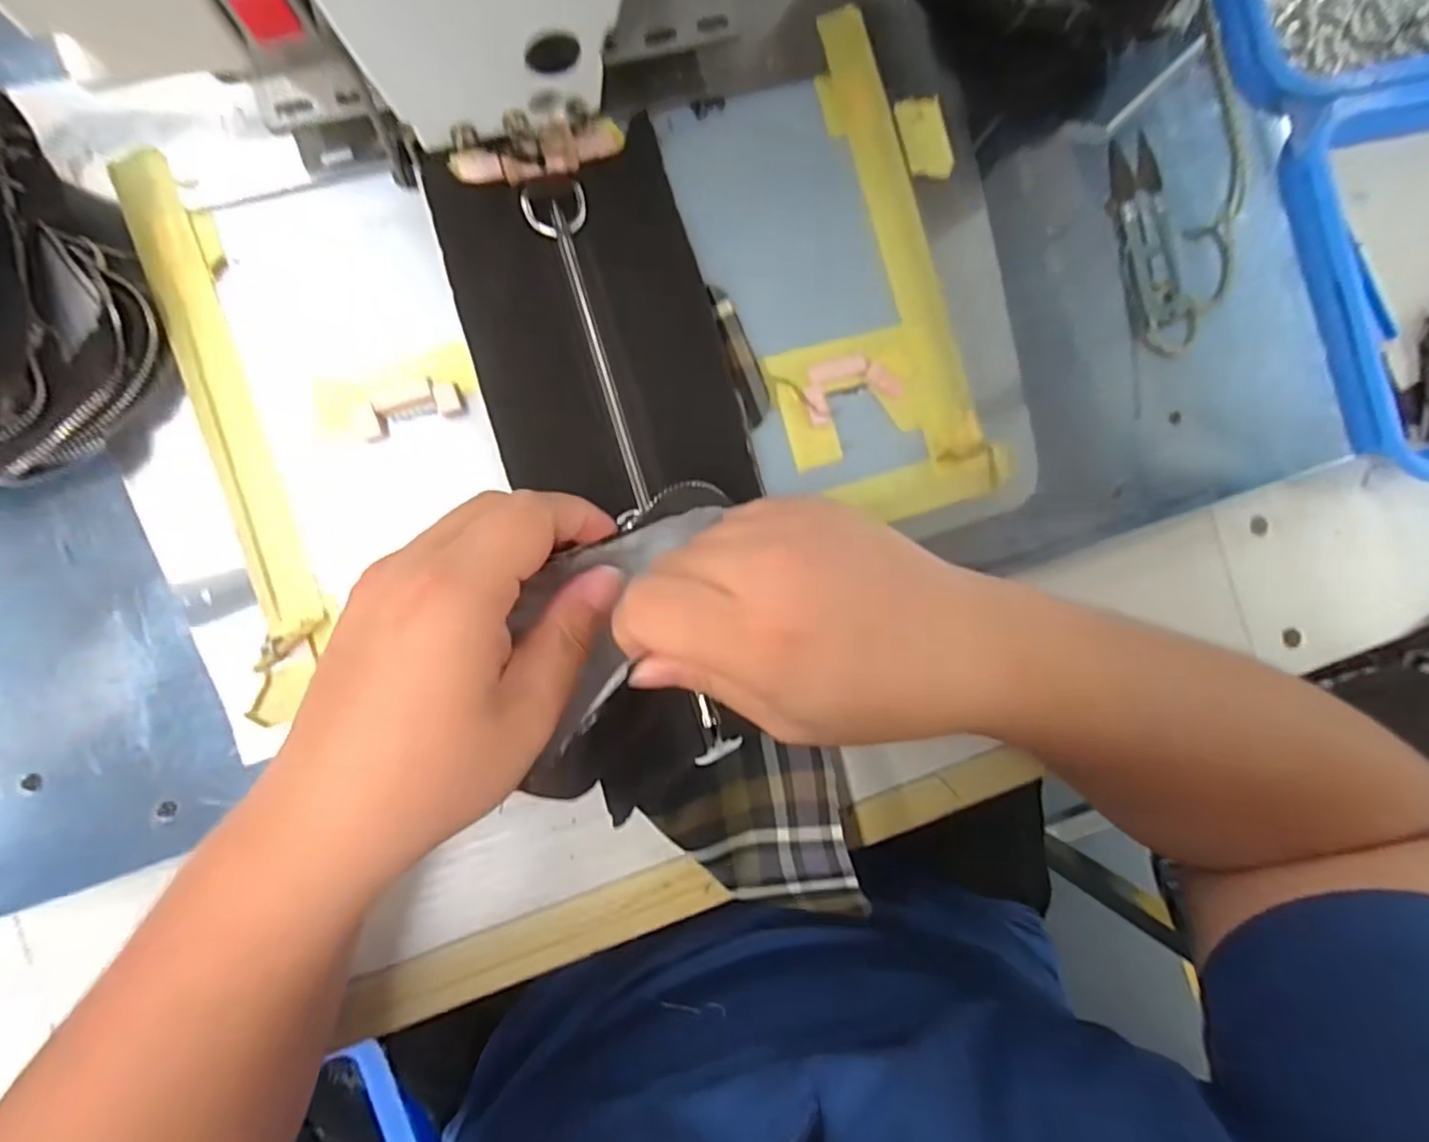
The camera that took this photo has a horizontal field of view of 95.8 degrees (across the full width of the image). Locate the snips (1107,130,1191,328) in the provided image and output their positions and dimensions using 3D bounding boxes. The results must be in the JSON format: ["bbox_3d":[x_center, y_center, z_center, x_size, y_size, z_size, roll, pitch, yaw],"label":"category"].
[{"bbox_3d":[0.234,-0.184,0.347,0.028,0.010,0.102,-10,89,-8],"label":"snips"}]

